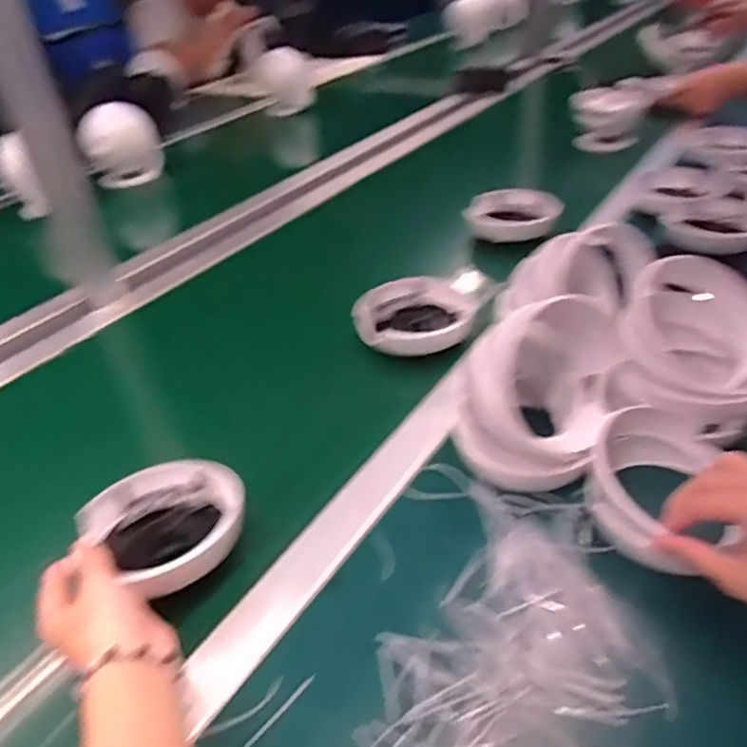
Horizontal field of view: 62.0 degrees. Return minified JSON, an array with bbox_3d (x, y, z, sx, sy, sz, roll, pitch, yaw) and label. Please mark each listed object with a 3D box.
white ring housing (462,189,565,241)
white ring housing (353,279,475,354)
[{"bbox_3d":[0.187,-0.217,0.841,0.126,0.026,0.115,5,38,15],"label":"white ring housing"},{"bbox_3d":[0.043,-0.062,0.656,0.124,0.026,0.111,-5,37,1],"label":"white ring housing"}]

